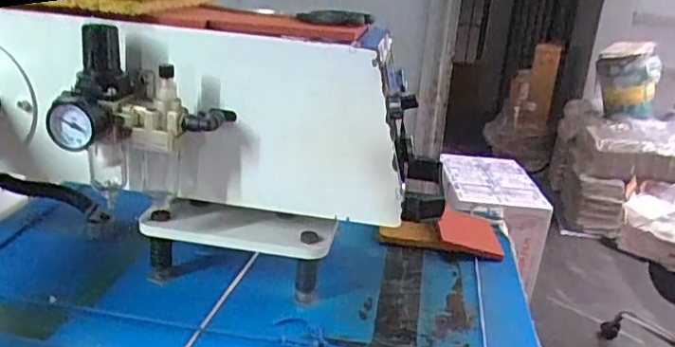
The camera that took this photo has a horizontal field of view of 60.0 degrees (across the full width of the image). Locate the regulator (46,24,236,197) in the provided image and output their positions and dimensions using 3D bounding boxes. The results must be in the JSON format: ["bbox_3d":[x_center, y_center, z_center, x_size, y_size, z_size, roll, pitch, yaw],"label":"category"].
[{"bbox_3d":[-0.161,-0.040,0.487,0.114,0.145,0.080,8,20,9],"label":"regulator"}]

